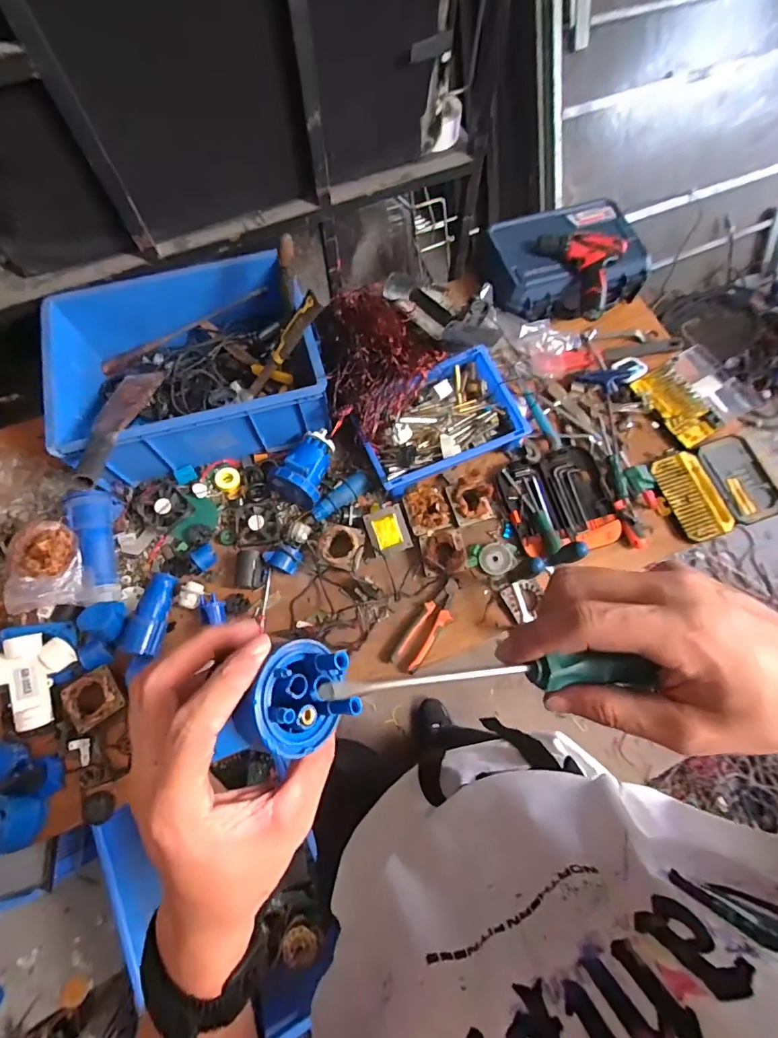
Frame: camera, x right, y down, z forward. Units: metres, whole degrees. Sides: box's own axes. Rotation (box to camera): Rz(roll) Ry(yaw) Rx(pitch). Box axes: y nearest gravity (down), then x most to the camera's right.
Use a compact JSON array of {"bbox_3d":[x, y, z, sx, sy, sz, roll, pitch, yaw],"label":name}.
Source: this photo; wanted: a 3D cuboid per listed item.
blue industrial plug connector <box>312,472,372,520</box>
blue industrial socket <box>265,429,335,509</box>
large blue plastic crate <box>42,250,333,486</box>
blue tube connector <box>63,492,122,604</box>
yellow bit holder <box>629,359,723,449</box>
[{"bbox_3d":[-0.096,-0.044,0.895,0.134,0.049,0.045,-33,73,-12],"label":"blue industrial plug connector"},{"bbox_3d":[-0.174,-0.102,0.893,0.101,0.116,0.139,31,56,-21],"label":"blue industrial socket"},{"bbox_3d":[-0.388,-0.318,0.892,0.461,0.200,0.404,-17,70,-7],"label":"large blue plastic crate"},{"bbox_3d":[-0.520,0.050,0.811,0.073,0.061,0.209,-19,70,-7],"label":"blue tube connector"},{"bbox_3d":[0.666,-0.266,0.994,0.191,0.038,0.188,-25,71,-10],"label":"yellow bit holder"}]

